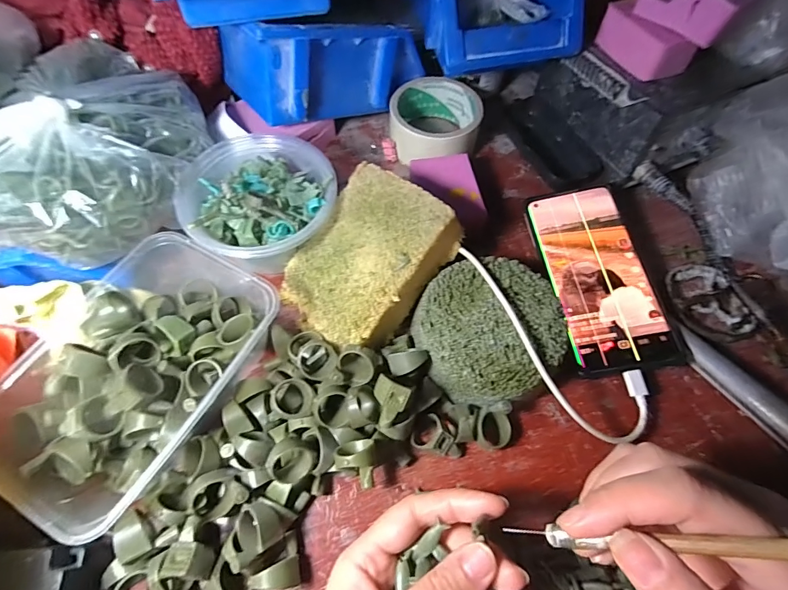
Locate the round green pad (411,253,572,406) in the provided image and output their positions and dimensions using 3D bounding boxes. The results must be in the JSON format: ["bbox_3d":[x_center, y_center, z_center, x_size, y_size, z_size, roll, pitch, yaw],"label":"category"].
[{"bbox_3d":[0.066,0.026,0.290,0.097,0.041,0.097,0,63,-1],"label":"round green pad"}]

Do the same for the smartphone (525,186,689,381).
[{"bbox_3d":[0.163,-0.017,0.321,0.073,0.005,0.157,-12,65,7],"label":"smartphone"}]

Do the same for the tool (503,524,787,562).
[{"bbox_3d":[0.115,0.089,0.141,0.157,0.004,0.008,-18,57,33],"label":"tool"}]

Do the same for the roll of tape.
[{"bbox_3d":[0.041,-0.167,0.393,0.084,0.044,0.087,0,63,-1],"label":"roll of tape"}]

